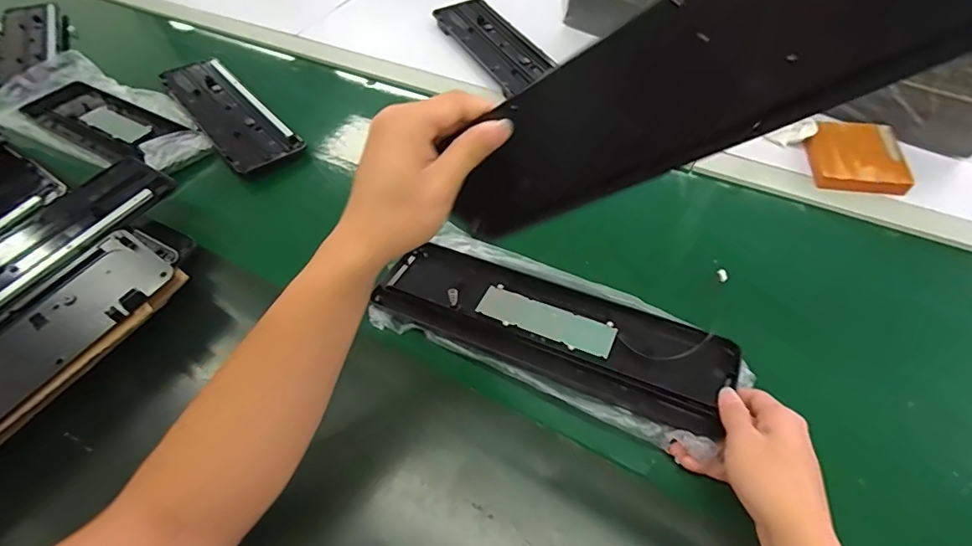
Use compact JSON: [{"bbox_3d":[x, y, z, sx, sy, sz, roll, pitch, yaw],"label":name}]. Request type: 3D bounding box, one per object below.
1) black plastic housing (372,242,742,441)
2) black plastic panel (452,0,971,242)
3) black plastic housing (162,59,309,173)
[{"bbox_3d":[0.058,0.051,0.495,0.355,0.016,0.104,18,56,19],"label":"black plastic housing"},{"bbox_3d":[0.092,-0.094,0.293,0.105,0.346,0.014,40,53,-23],"label":"black plastic panel"},{"bbox_3d":[-0.418,-0.264,0.779,0.099,0.022,0.364,-37,59,-20],"label":"black plastic housing"}]

